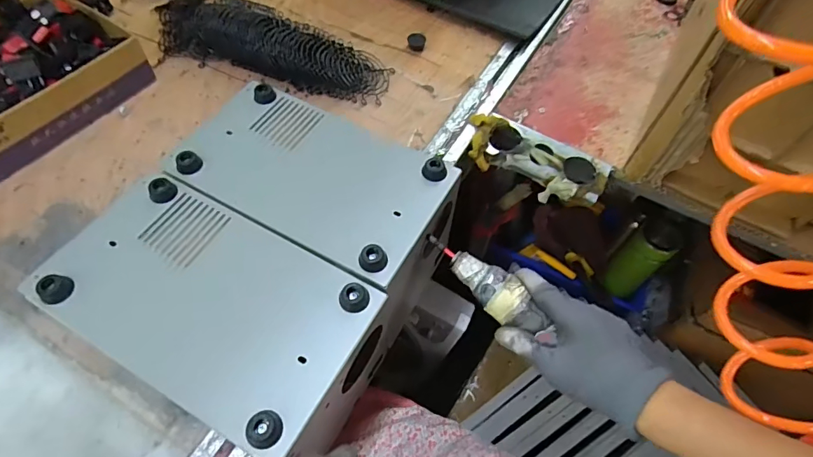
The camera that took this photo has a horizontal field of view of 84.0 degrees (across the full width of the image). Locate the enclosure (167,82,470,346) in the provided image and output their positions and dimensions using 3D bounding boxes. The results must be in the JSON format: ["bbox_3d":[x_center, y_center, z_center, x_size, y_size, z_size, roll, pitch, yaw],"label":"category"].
[{"bbox_3d":[-0.093,-0.023,0.505,0.273,0.140,0.149,28,61,15],"label":"enclosure"}]

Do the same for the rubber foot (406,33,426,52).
[{"bbox_3d":[0.013,-0.243,0.589,0.023,0.015,0.019,4,58,0],"label":"rubber foot"}]

